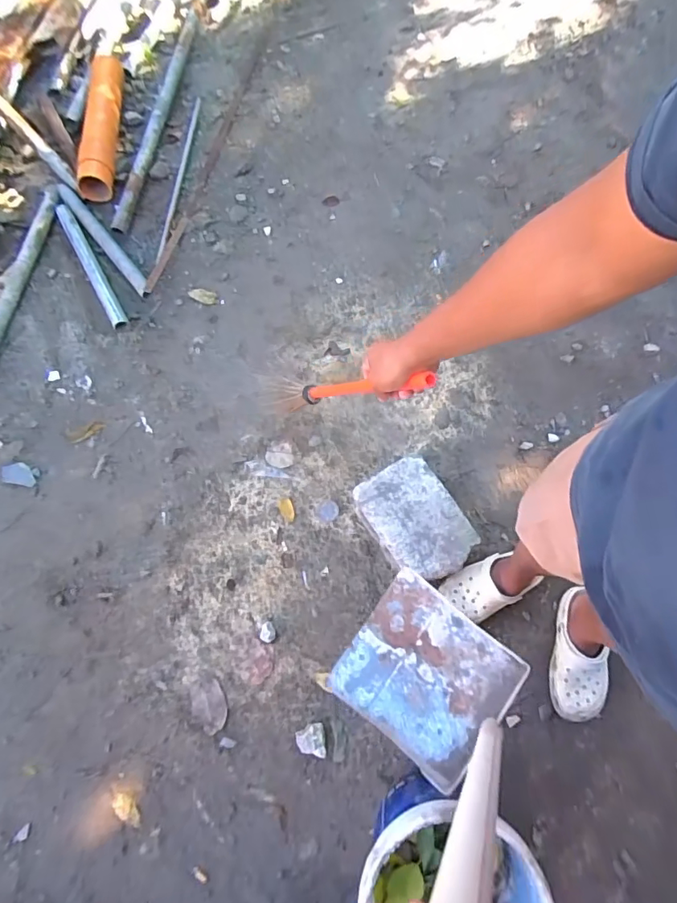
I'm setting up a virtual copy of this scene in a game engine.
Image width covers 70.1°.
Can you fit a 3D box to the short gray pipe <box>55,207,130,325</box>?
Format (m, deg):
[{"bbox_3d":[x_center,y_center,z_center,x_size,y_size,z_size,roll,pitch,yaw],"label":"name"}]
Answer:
[{"bbox_3d":[-0.790,-0.601,1.531,0.051,0.040,0.520,-30,71,-8],"label":"short gray pipe"}]

